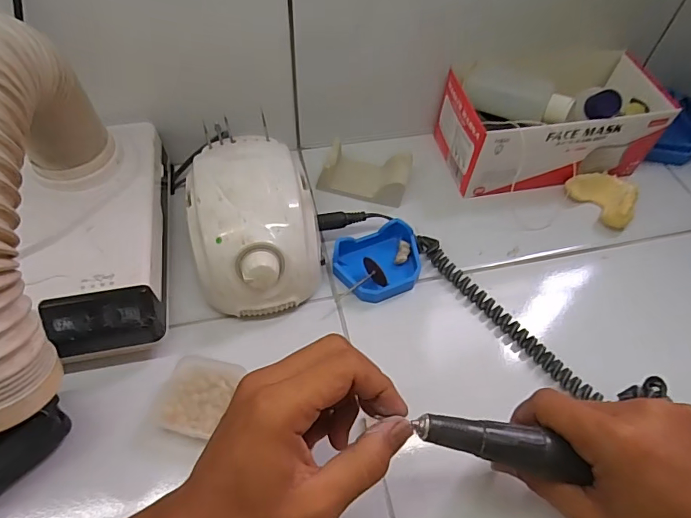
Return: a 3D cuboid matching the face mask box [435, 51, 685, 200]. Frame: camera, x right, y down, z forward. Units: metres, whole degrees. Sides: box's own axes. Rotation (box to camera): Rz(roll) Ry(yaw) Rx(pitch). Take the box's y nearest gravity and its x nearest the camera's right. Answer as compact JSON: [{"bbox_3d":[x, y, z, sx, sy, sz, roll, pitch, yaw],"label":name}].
[{"bbox_3d":[0.214,-0.137,0.473,0.206,0.090,0.117,-10,57,-9],"label":"face mask box"}]

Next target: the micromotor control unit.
[{"bbox_3d":[-0.077,-0.028,0.395,0.099,0.083,0.134,-8,56,-9],"label":"micromotor control unit"}]

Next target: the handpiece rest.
[{"bbox_3d":[0.020,-0.087,0.473,0.088,0.031,0.052,14,55,7],"label":"handpiece rest"}]

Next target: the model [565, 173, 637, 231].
[{"bbox_3d":[0.264,-0.065,0.464,0.046,0.024,0.067,-29,62,-21],"label":"model"}]

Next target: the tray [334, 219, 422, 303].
[{"bbox_3d":[0.031,0.004,0.414,0.078,0.024,0.062,-20,58,-16],"label":"tray"}]

